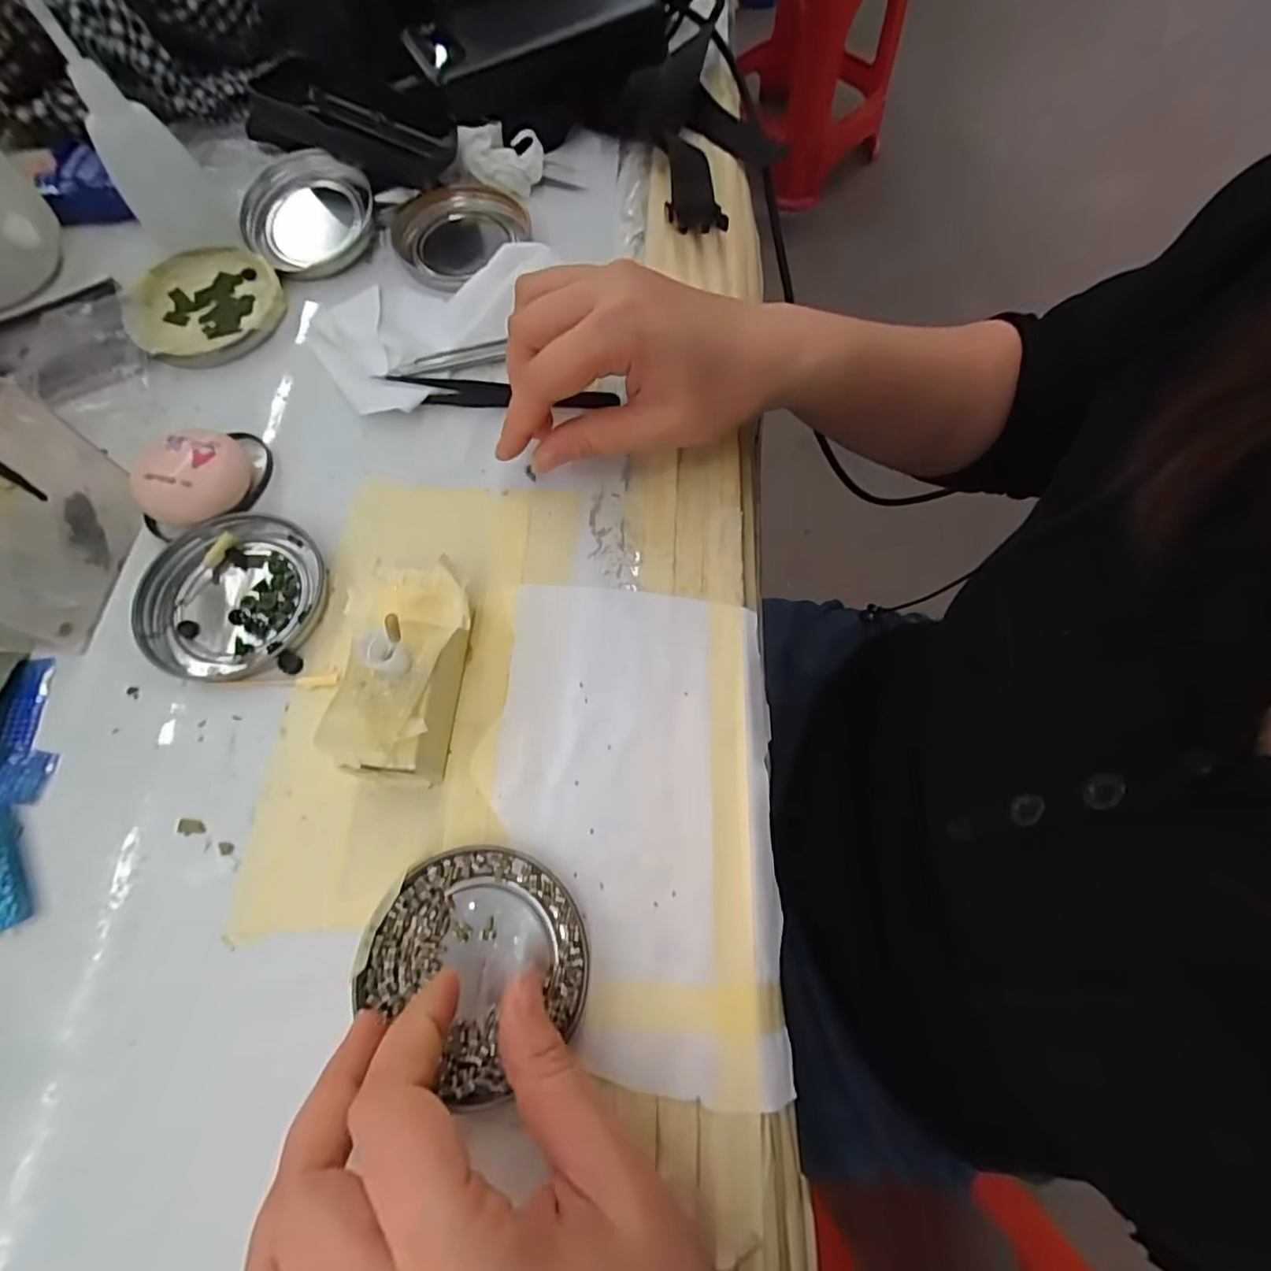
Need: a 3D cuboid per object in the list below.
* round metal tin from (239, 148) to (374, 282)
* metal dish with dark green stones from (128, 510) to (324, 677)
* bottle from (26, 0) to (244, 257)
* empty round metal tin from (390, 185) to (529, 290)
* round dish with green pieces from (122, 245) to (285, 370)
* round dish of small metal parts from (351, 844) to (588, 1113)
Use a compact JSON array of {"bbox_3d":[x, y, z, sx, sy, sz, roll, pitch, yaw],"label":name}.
[{"bbox_3d":[-0.195,-0.244,0.334,0.073,0.022,0.073,0,69,-1],"label":"round metal tin"},{"bbox_3d":[-0.182,-0.018,0.261,0.077,0.007,0.075,0,69,1],"label":"metal dish with dark green stones"},{"bbox_3d":[-0.259,-0.256,0.297,0.045,0.102,0.037,-32,73,-12],"label":"bottle"},{"bbox_3d":[-0.103,-0.232,0.347,0.077,0.020,0.074,-2,69,-1],"label":"empty round metal tin"},{"bbox_3d":[-0.236,-0.181,0.322,0.077,0.012,0.078,0,69,-1],"label":"round dish with green pieces"},{"bbox_3d":[-0.056,0.114,0.210,0.074,0.011,0.070,0,69,-1],"label":"round dish of small metal parts"}]

